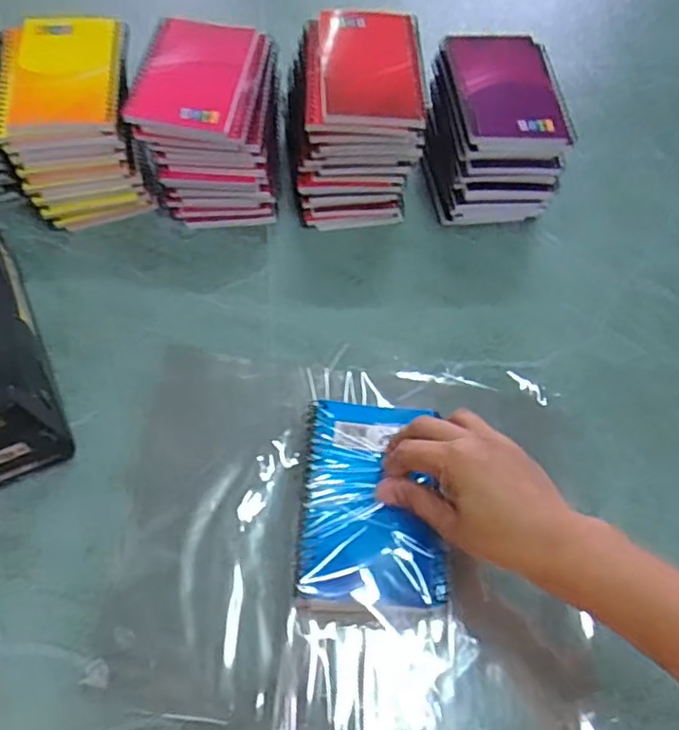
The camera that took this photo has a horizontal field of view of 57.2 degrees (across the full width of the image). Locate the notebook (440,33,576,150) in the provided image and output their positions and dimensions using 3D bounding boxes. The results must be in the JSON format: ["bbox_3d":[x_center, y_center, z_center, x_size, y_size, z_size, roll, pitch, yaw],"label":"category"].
[{"bbox_3d":[0.145,-0.240,0.540,0.094,0.020,0.133,-2,63,-7],"label":"notebook"}]

